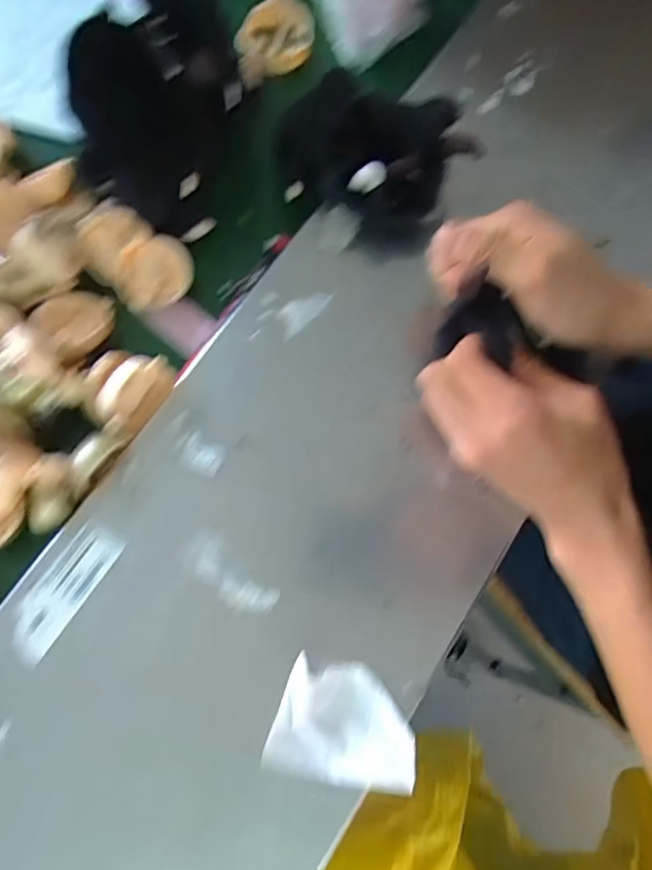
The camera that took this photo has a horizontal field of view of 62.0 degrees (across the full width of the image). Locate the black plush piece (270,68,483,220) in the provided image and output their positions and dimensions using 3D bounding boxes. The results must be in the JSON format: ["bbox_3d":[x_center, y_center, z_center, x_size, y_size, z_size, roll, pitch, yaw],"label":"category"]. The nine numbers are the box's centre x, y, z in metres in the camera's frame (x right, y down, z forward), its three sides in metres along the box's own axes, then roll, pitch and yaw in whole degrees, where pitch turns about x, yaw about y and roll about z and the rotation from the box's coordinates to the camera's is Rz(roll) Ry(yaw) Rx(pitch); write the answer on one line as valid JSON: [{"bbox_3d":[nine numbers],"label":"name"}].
[{"bbox_3d":[0.034,-0.198,0.386,0.135,0.058,0.097,6,75,1],"label":"black plush piece"}]

